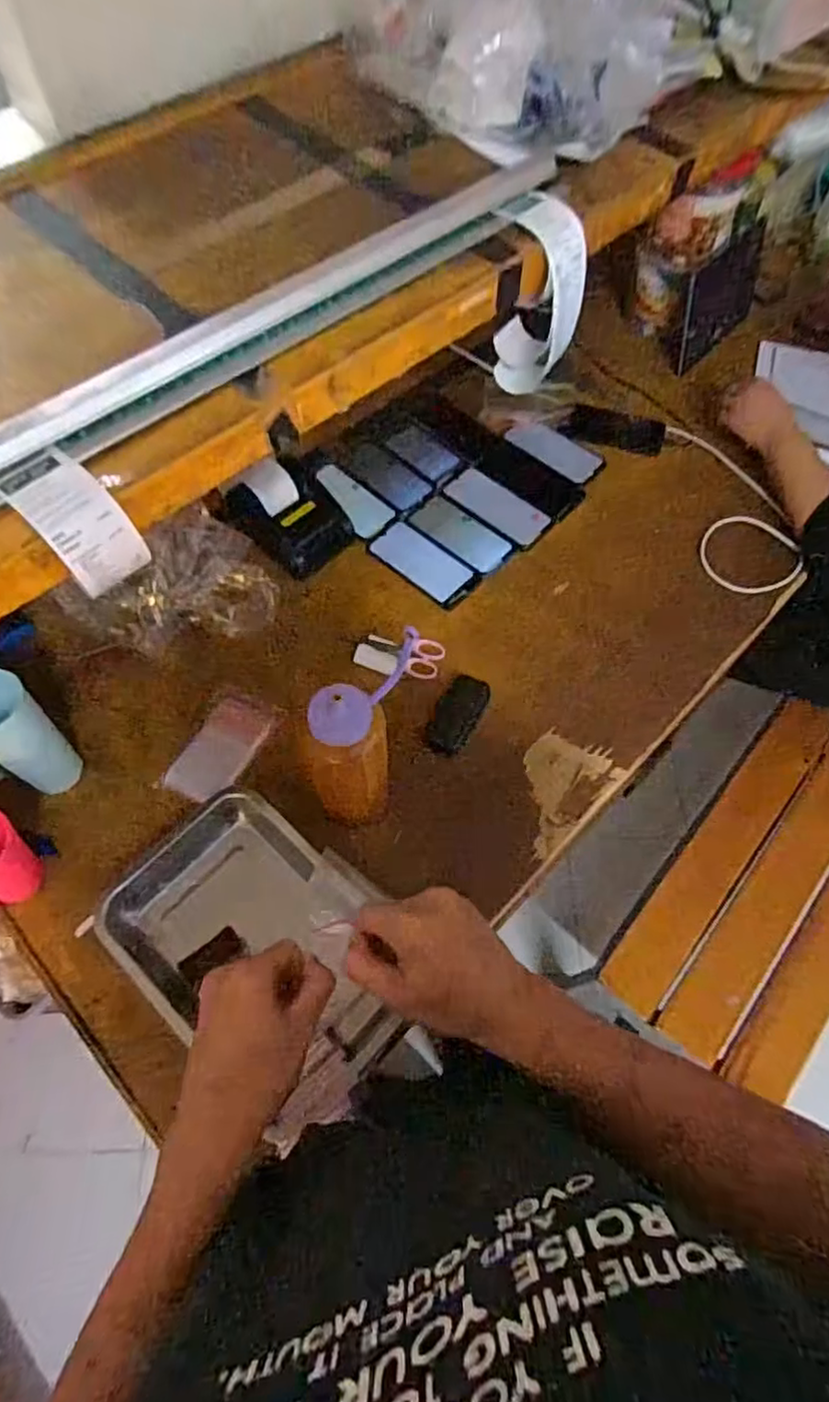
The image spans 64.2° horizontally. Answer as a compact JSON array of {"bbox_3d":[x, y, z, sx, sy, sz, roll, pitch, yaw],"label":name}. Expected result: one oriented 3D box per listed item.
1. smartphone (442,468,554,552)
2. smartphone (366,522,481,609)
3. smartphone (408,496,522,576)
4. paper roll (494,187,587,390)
[{"bbox_3d":[0.127,-0.298,1.003,0.168,0.006,0.086,40,69,18],"label":"smartphone"},{"bbox_3d":[0.011,-0.198,0.948,0.161,0.007,0.077,39,69,18],"label":"smartphone"},{"bbox_3d":[0.067,-0.248,0.973,0.072,0.007,0.161,-41,70,-19],"label":"smartphone"},{"bbox_3d":[0.133,-0.435,0.725,0.071,0.171,0.085,-33,68,-16],"label":"paper roll"}]

